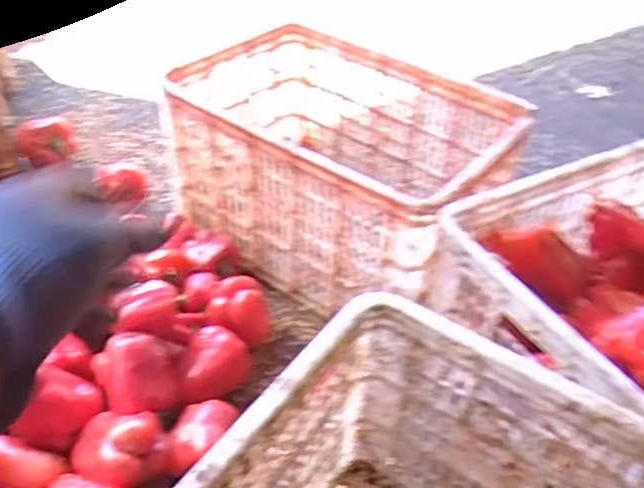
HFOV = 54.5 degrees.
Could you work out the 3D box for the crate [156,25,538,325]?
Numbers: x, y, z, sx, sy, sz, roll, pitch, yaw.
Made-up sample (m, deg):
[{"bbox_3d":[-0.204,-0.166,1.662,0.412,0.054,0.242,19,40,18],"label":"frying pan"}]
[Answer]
[{"bbox_3d":[0.018,-0.123,0.970,0.485,0.262,0.294,28,45,25],"label":"crate"}]

